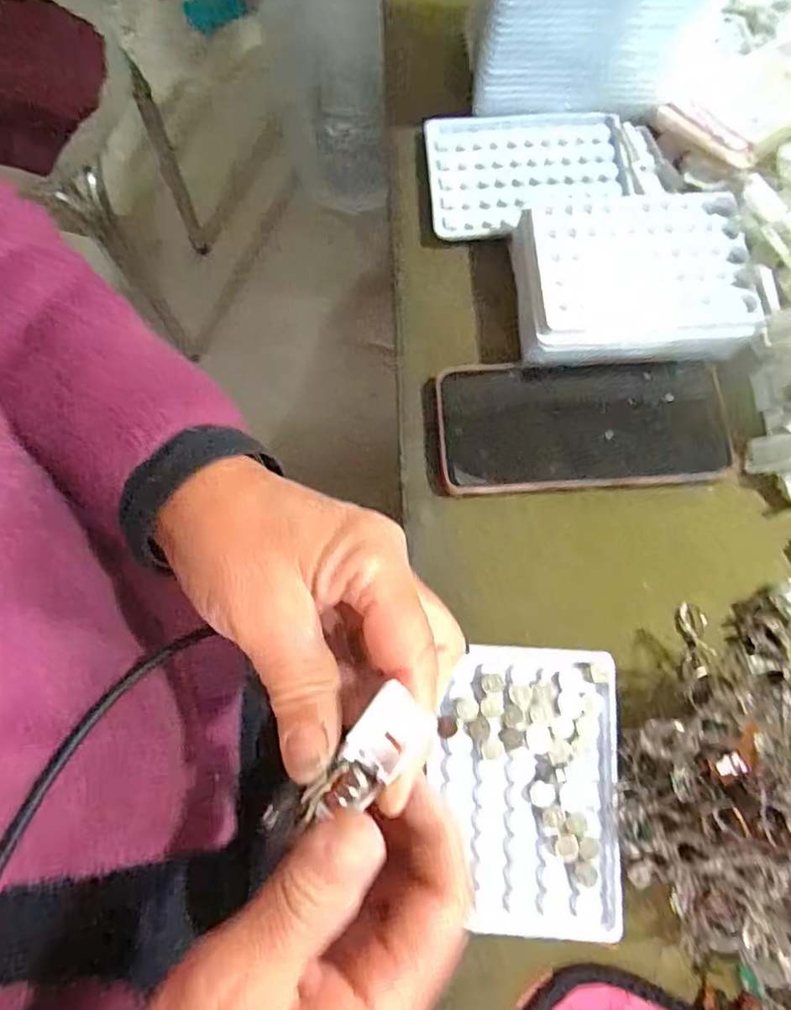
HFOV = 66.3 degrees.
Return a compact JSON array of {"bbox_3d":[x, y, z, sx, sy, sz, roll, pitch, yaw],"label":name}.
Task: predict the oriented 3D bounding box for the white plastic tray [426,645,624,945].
[{"bbox_3d":[0.064,0.139,0.301,0.088,0.010,0.130,3,75,1],"label":"white plastic tray"}]

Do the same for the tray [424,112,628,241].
[{"bbox_3d":[0.086,-0.216,0.399,0.127,0.015,0.089,-3,75,0],"label":"tray"}]

